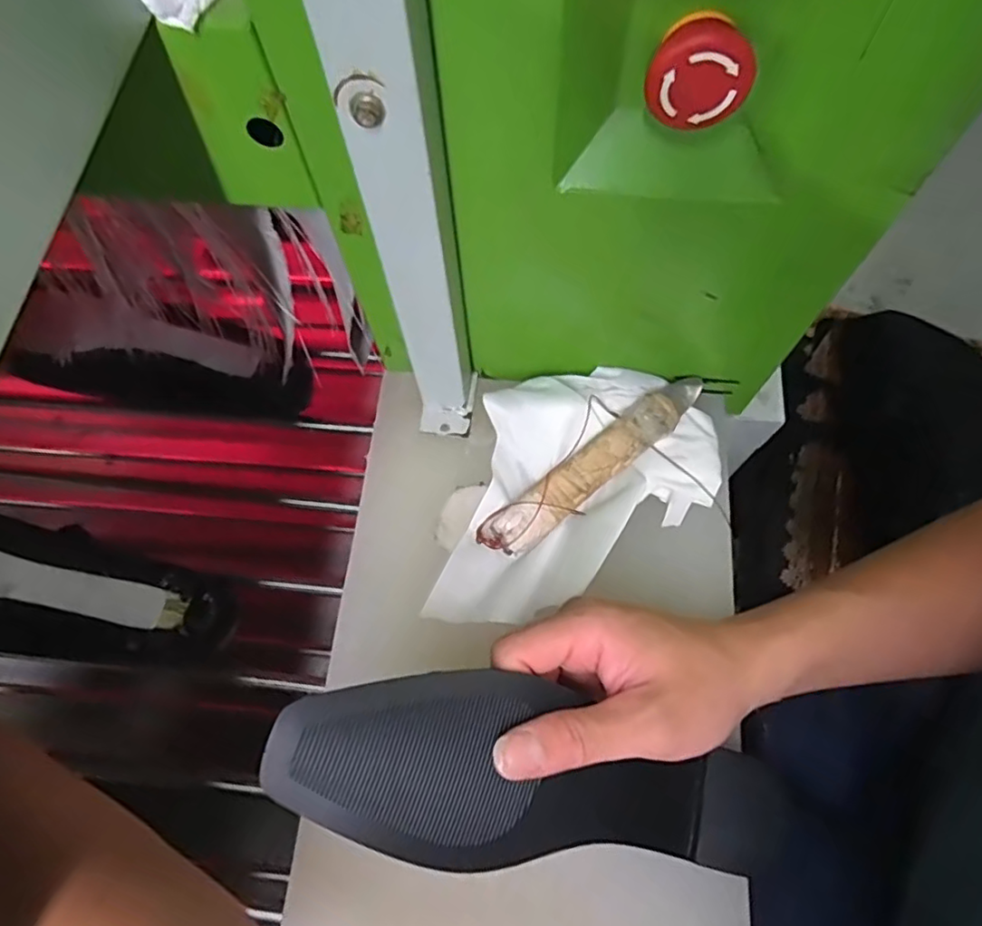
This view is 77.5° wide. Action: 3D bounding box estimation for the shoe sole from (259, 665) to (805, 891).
[{"bbox_3d":[0.037,0.151,0.291,0.274,0.029,0.077,20,67,-19],"label":"shoe sole"}]

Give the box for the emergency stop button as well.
[{"bbox_3d":[0.077,-0.145,0.227,0.036,0.034,0.018,5,68,5],"label":"emergency stop button"}]

